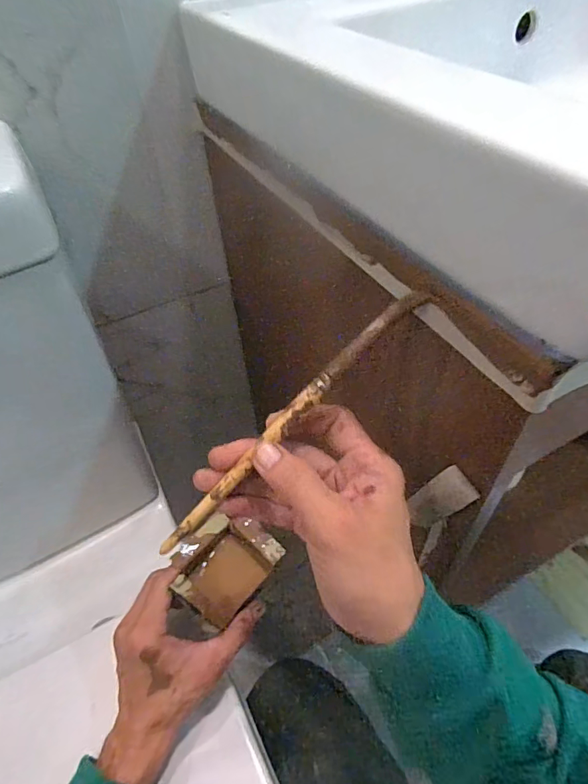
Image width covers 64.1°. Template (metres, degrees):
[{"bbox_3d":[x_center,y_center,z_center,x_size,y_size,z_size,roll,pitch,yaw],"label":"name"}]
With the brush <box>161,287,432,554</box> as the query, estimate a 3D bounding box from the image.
[{"bbox_3d":[-0.004,0.019,0.266,0.211,0.009,0.012,-46,54,9],"label":"brush"}]

